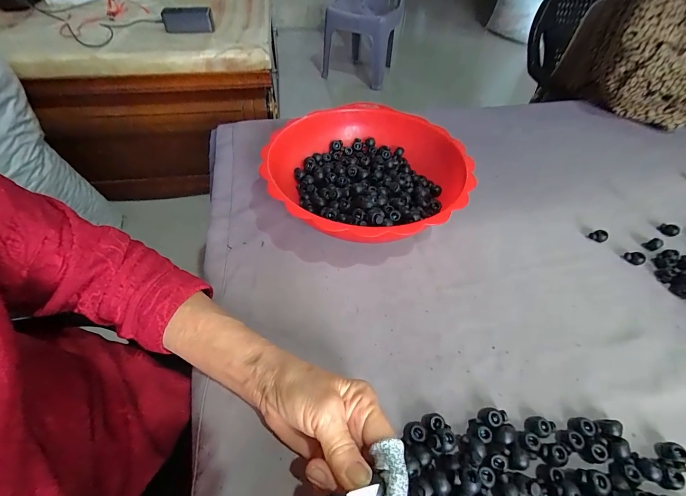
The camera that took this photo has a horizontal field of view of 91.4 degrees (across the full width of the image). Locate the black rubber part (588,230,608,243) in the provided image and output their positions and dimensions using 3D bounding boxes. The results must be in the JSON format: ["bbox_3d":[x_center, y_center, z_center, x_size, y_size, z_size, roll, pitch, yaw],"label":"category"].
[{"bbox_3d":[0.318,-0.015,0.415,0.018,0.010,0.018,1,49,-2],"label":"black rubber part"}]

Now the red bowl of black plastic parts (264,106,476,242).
[{"bbox_3d":[0.027,-0.081,0.419,0.232,0.073,0.234,1,49,-2],"label":"red bowl of black plastic parts"}]

